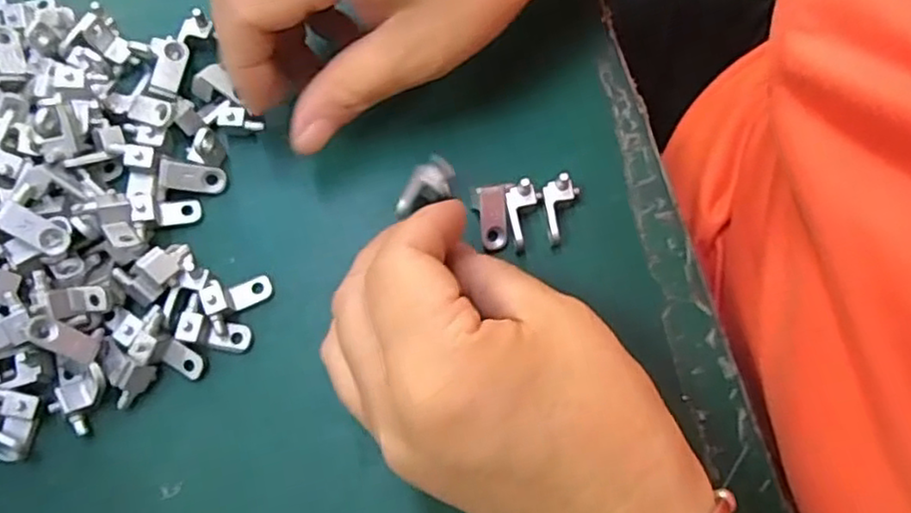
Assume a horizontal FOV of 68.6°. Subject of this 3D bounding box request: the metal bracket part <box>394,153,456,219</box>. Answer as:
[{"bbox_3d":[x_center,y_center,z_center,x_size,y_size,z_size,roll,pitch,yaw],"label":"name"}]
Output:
[{"bbox_3d":[-0.012,-0.026,0.242,0.024,0.009,0.014,-24,75,-7],"label":"metal bracket part"}]

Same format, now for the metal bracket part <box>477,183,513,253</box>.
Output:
[{"bbox_3d":[0.015,-0.015,0.246,0.012,0.006,0.023,-3,99,-1],"label":"metal bracket part"}]

